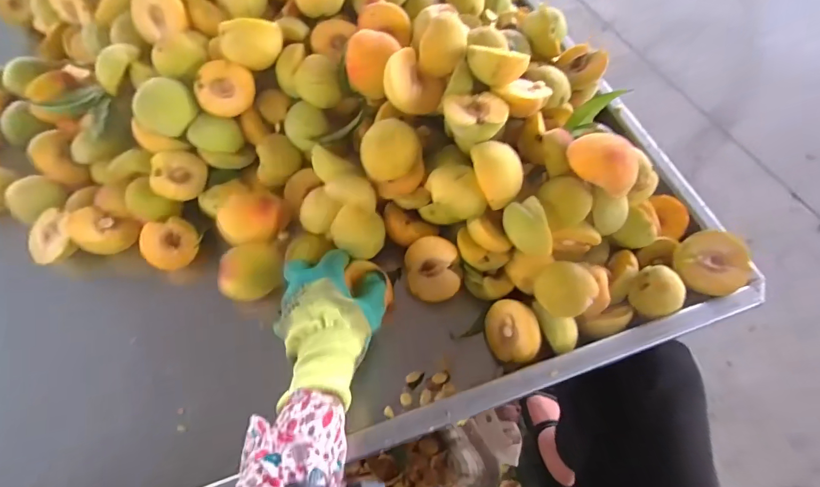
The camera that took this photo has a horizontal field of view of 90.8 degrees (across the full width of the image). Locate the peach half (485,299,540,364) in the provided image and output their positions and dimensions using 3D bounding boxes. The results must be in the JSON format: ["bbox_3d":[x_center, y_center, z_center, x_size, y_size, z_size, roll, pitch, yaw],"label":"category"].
[{"bbox_3d":[0.113,0.093,0.428,0.029,0.063,0.067,6,11,-38],"label":"peach half"}]

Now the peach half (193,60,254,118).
[{"bbox_3d":[-0.212,-0.176,0.467,0.060,0.028,0.061,20,84,-11],"label":"peach half"}]

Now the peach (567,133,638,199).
[{"bbox_3d":[0.187,-0.078,0.389,0.068,0.039,0.046,39,67,18],"label":"peach"}]

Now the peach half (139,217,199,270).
[{"bbox_3d":[-0.276,0.000,0.469,0.059,0.032,0.056,-1,91,-18],"label":"peach half"}]

